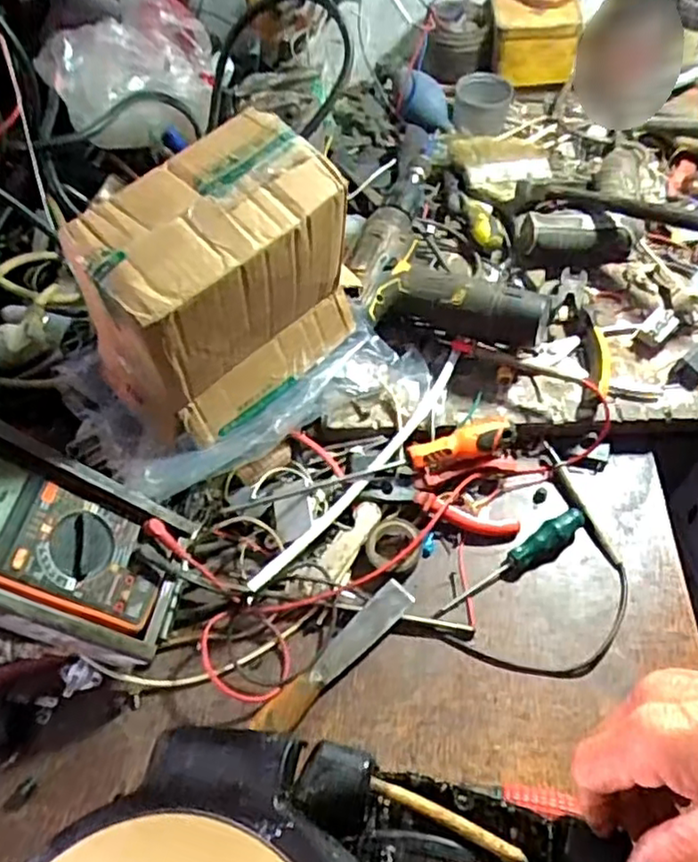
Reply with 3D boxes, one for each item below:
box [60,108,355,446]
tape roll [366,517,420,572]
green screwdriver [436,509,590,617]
[{"bbox_3d":[-0.082,-0.101,0.504,0.096,0.188,0.185,39,66,23],"label":"box"},{"bbox_3d":[0.034,0.088,0.521,0.040,0.010,0.042,-20,59,-11],"label":"tape roll"},{"bbox_3d":[0.129,0.105,0.520,0.139,0.017,0.026,-34,62,-18],"label":"green screwdriver"}]

